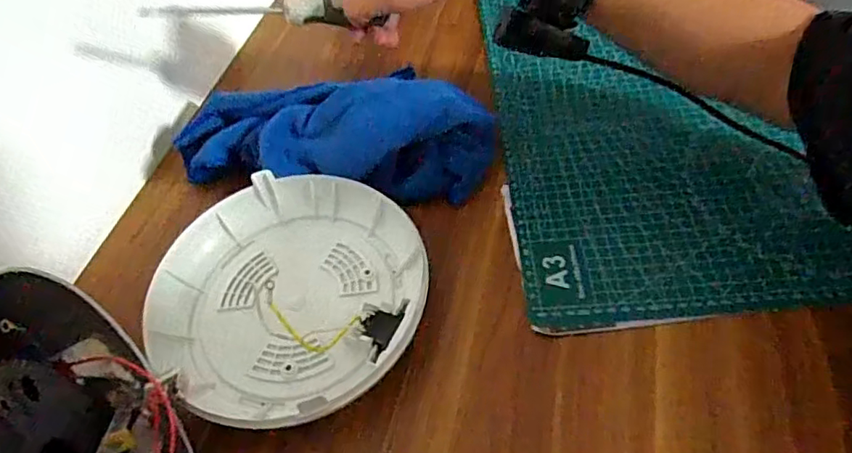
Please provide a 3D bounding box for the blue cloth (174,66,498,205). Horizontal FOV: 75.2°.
[{"bbox_3d":[-0.086,-0.086,0.483,0.282,0.065,0.101,2,52,8],"label":"blue cloth"}]

